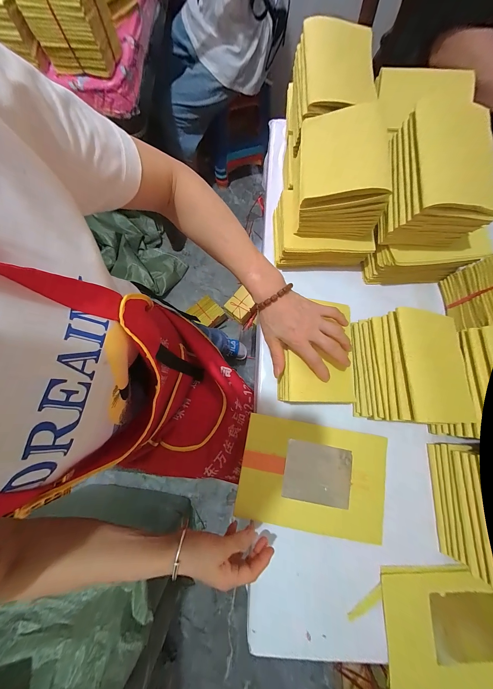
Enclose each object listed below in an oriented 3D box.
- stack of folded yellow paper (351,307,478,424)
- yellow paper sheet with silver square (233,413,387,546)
[{"bbox_3d":[0.255,0.036,0.361,0.131,0.104,0.165,3,78,-1],"label":"stack of folded yellow paper"},{"bbox_3d":[0.105,0.210,0.369,0.223,0.007,0.155,9,78,3],"label":"yellow paper sheet with silver square"}]

